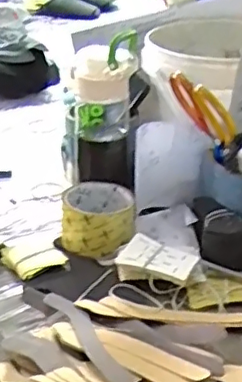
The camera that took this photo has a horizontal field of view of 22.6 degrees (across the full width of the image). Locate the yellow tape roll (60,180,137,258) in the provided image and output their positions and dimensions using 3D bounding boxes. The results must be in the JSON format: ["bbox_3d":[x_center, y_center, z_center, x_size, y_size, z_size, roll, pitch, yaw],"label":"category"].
[{"bbox_3d":[-0.028,0.034,0.740,0.086,0.055,0.086,0,28,0],"label":"yellow tape roll"}]

